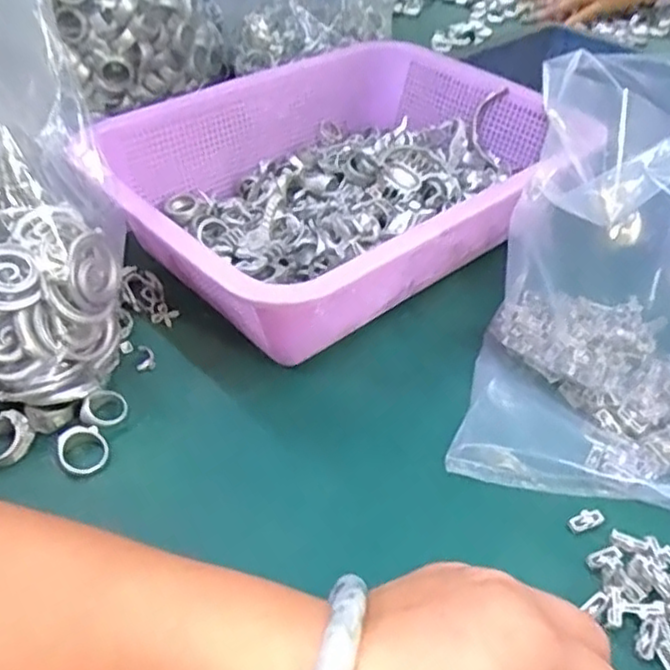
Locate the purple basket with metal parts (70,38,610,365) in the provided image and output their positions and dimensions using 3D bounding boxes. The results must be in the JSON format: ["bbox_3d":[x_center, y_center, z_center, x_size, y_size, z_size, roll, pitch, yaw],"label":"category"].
[{"bbox_3d":[0.008,-0.103,0.463,0.220,0.086,0.311,34,52,30],"label":"purple basket with metal parts"}]

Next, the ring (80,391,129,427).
[{"bbox_3d":[-0.120,0.039,0.360,0.025,0.005,0.020,-31,87,-37],"label":"ring"}]

